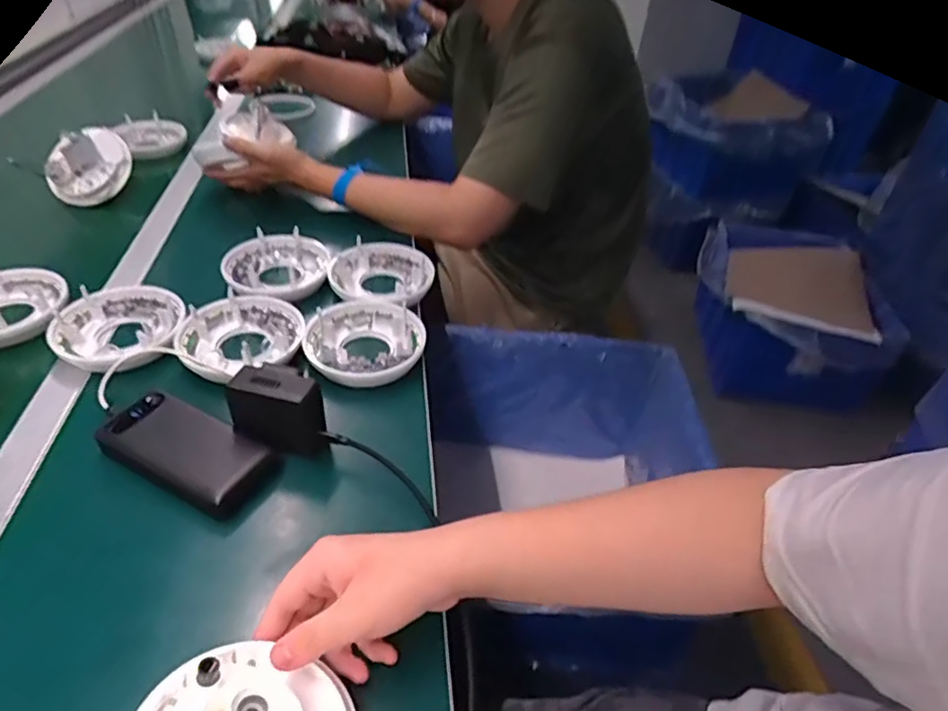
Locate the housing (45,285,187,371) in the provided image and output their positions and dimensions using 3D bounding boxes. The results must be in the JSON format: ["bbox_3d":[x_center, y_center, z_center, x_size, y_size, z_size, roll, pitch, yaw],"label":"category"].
[{"bbox_3d":[-0.393,-0.036,0.655,0.145,0.032,0.125,9,41,6],"label":"housing"}]

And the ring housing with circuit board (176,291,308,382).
[{"bbox_3d":[-0.260,-0.031,0.656,0.129,0.035,0.119,-19,46,-25],"label":"ring housing with circuit board"}]

